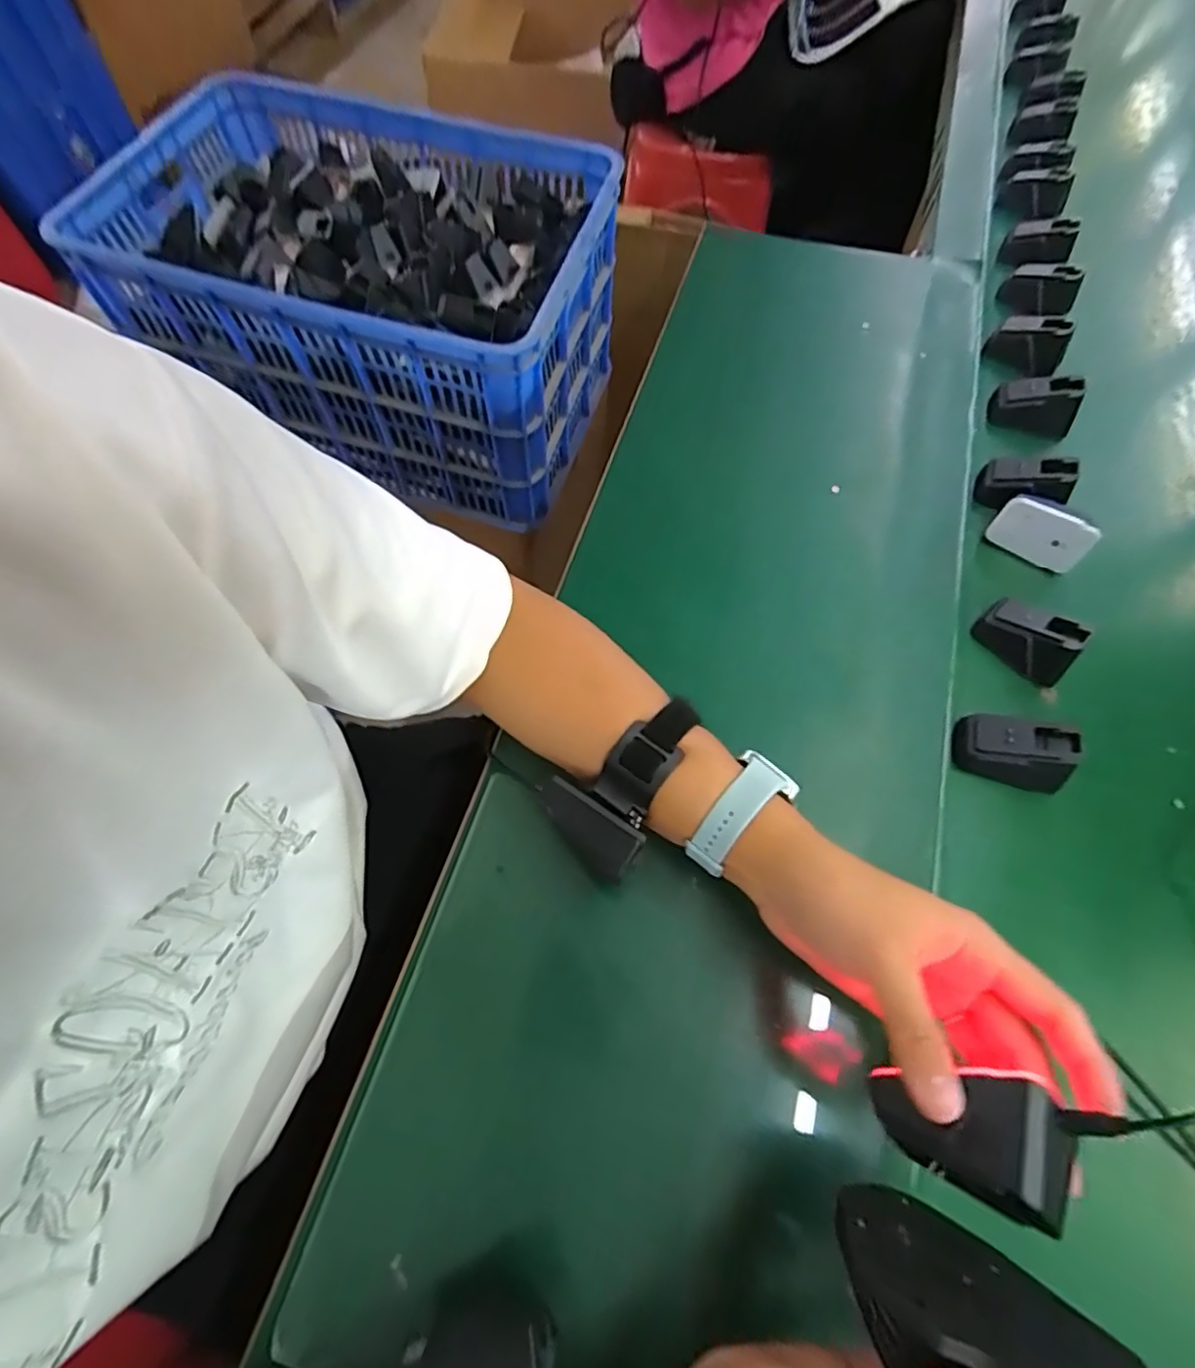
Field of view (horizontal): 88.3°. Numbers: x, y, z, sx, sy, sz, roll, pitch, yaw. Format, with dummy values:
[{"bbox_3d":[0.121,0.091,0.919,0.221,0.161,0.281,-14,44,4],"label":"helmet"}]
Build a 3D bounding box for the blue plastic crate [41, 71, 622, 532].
[{"bbox_3d":[-0.307,-0.546,0.876,0.609,0.283,0.411,18,66,7],"label":"blue plastic crate"}]

